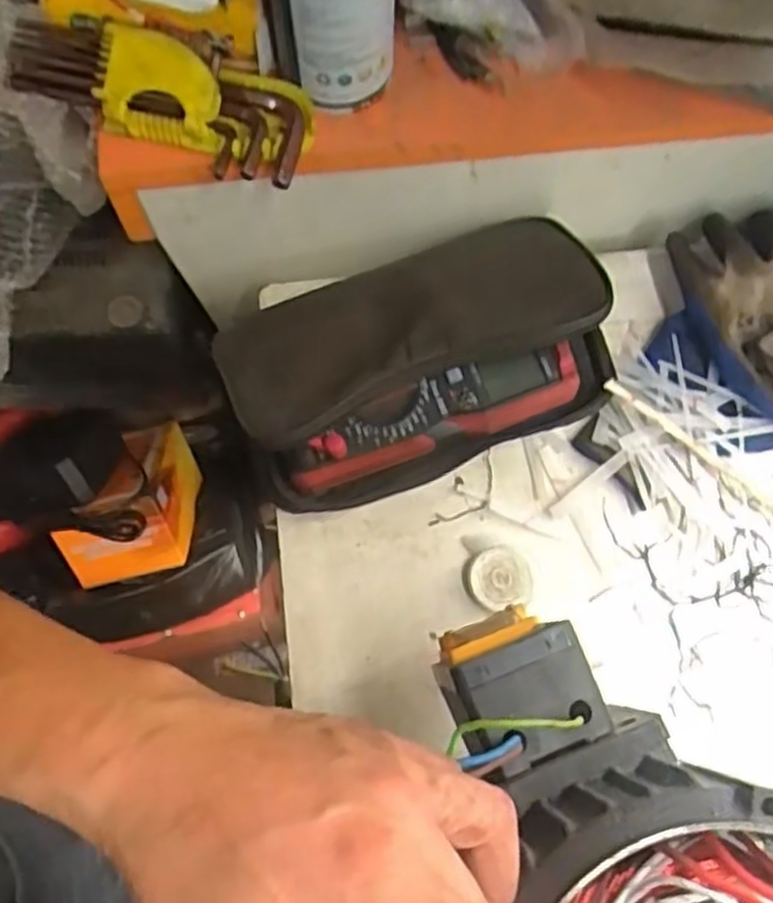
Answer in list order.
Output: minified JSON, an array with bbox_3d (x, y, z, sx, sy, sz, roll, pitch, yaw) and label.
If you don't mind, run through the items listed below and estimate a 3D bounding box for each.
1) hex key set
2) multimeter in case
[{"bbox_3d":[-0.124,-0.200,0.419,0.166,0.039,0.056,17,74,4],"label":"hex key set"},{"bbox_3d":[0.018,-0.060,0.468,0.231,0.074,0.136,-20,75,-7],"label":"multimeter in case"}]

